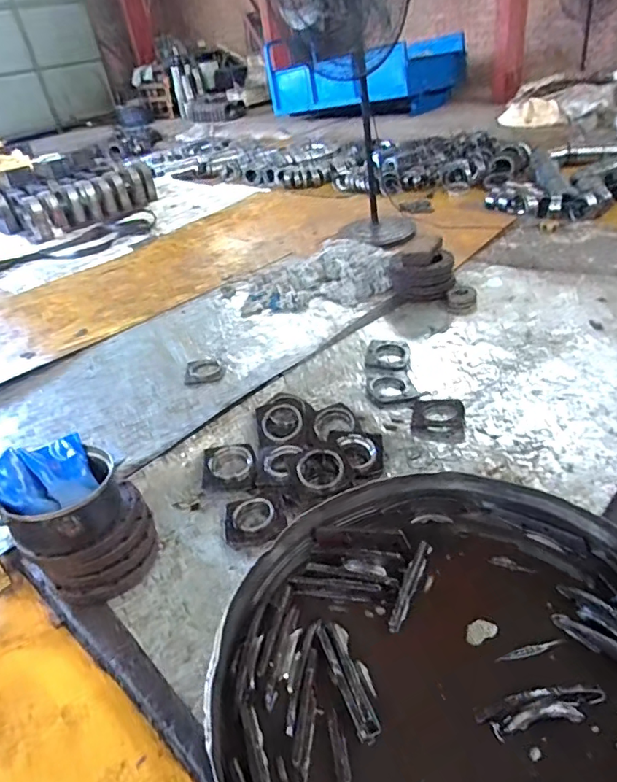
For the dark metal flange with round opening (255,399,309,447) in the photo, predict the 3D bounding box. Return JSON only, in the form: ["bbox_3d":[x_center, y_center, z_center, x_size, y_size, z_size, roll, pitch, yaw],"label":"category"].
[{"bbox_3d":[-0.079,0.092,1.554,0.152,0.020,0.168,-10,54,1],"label":"dark metal flange with round opening"}]

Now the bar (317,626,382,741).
[{"bbox_3d":[0.046,0.346,0.633,0.030,0.011,0.146,-18,37,-13],"label":"bar"}]

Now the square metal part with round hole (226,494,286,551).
[{"bbox_3d":[-0.135,0.312,1.289,0.146,0.035,0.164,-12,36,-5],"label":"square metal part with round hole"}]

